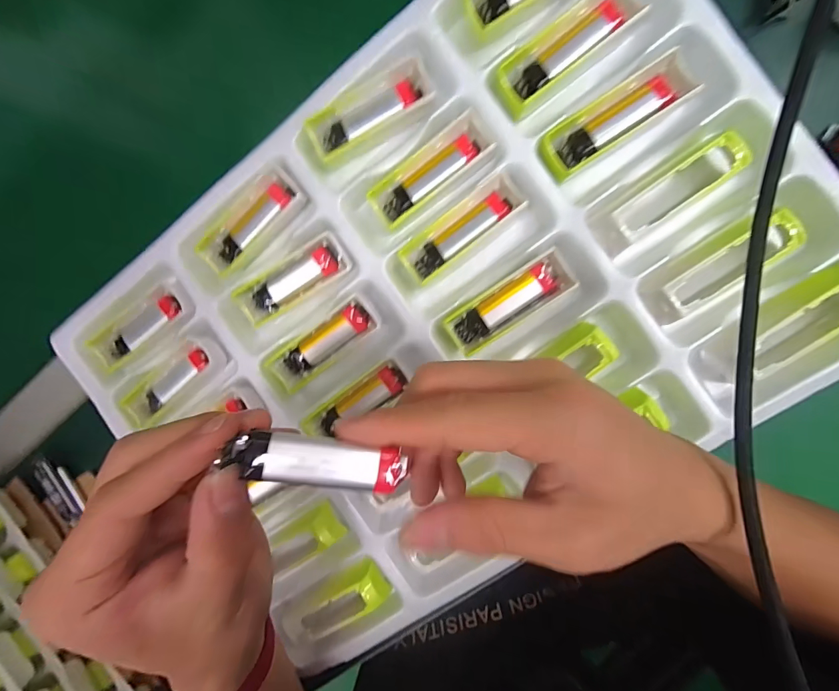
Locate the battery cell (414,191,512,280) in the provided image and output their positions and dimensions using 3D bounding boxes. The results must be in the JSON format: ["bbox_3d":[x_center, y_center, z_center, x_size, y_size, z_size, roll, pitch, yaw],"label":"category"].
[{"bbox_3d":[0.026,-0.069,0.251,0.070,0.010,0.016,-36,90,11],"label":"battery cell"}]

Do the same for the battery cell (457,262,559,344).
[{"bbox_3d":[0.053,-0.025,0.252,0.067,0.013,0.018,-33,90,11],"label":"battery cell"}]

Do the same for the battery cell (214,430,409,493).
[{"bbox_3d":[-0.036,0.042,0.145,0.065,0.010,0.015,12,95,-17],"label":"battery cell"}]

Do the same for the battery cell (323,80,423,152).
[{"bbox_3d":[-0.030,-0.143,0.253,0.067,0.011,0.014,-26,91,11],"label":"battery cell"}]

